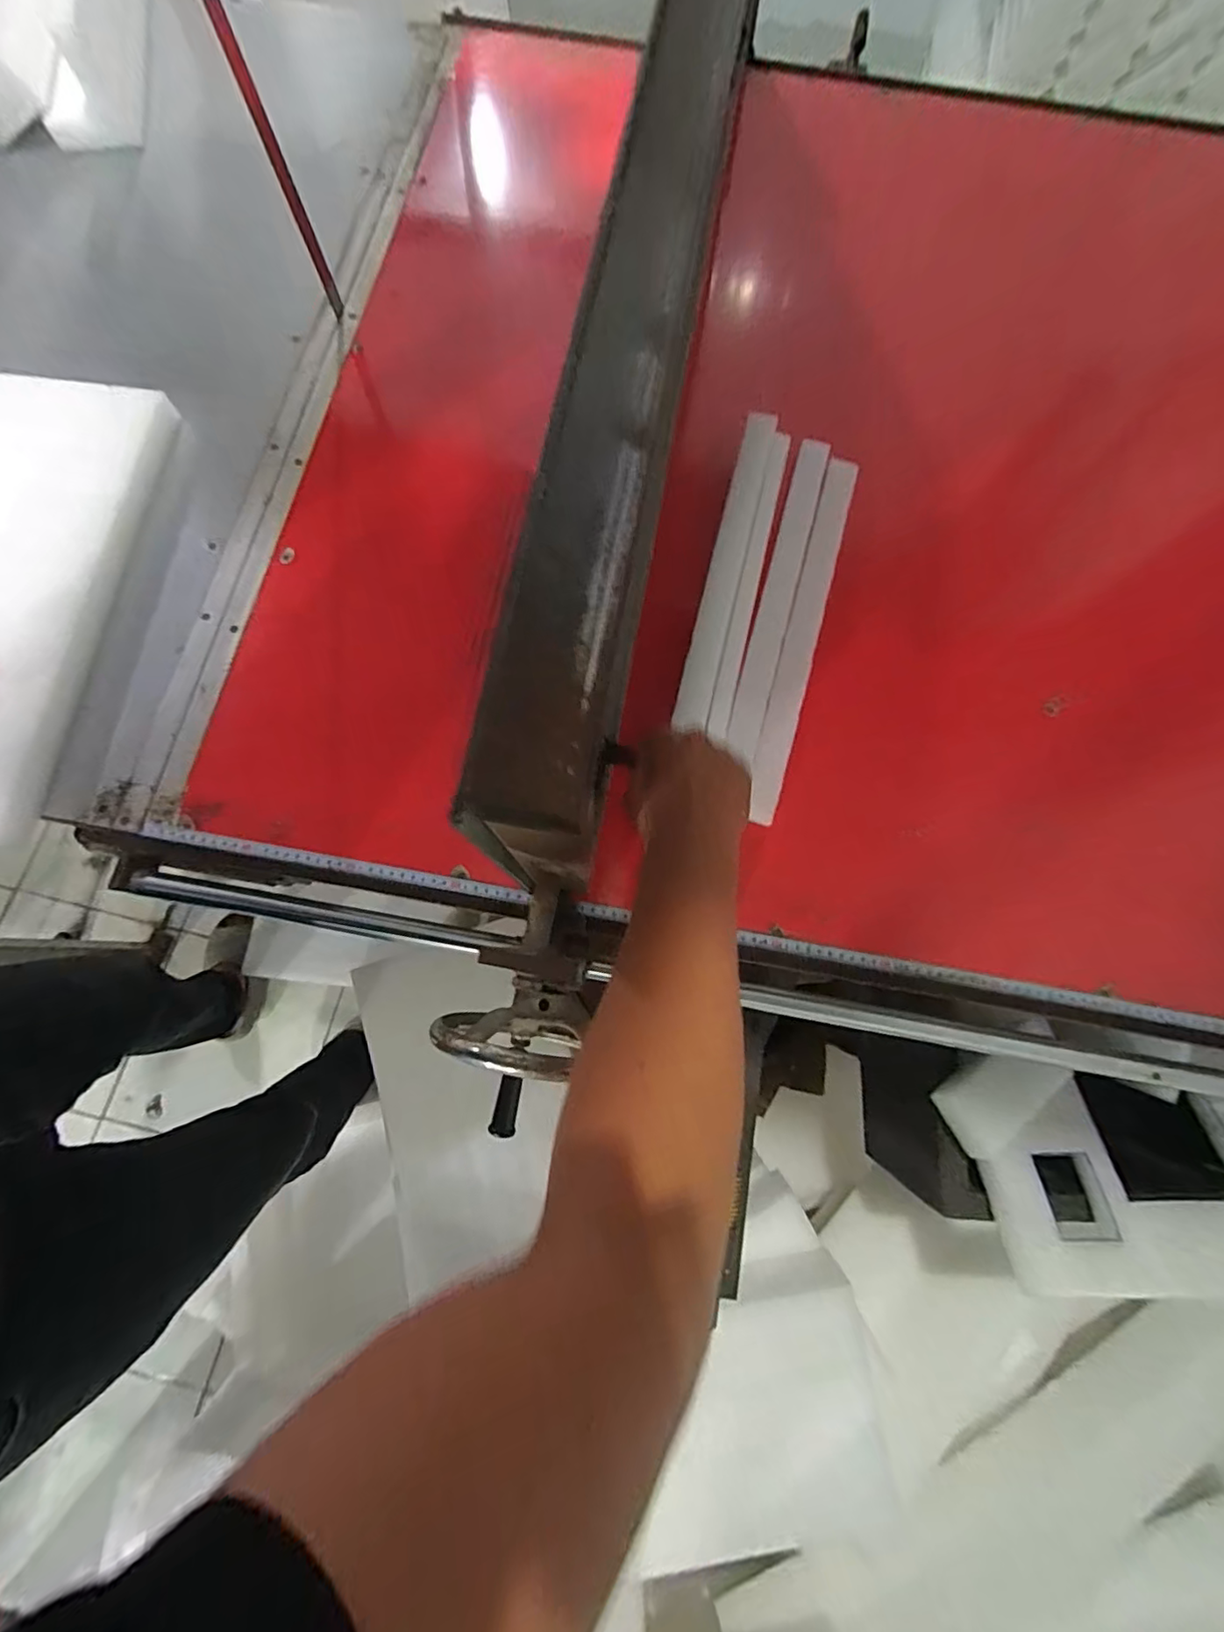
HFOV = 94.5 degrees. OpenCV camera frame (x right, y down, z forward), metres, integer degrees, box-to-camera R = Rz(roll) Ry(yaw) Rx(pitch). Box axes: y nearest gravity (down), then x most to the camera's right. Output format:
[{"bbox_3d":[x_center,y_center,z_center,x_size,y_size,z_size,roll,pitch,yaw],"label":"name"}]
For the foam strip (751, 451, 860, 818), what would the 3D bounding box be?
[{"bbox_3d":[0.193,-0.184,0.574,0.033,0.029,0.399,16,77,3],"label":"foam strip"}]

